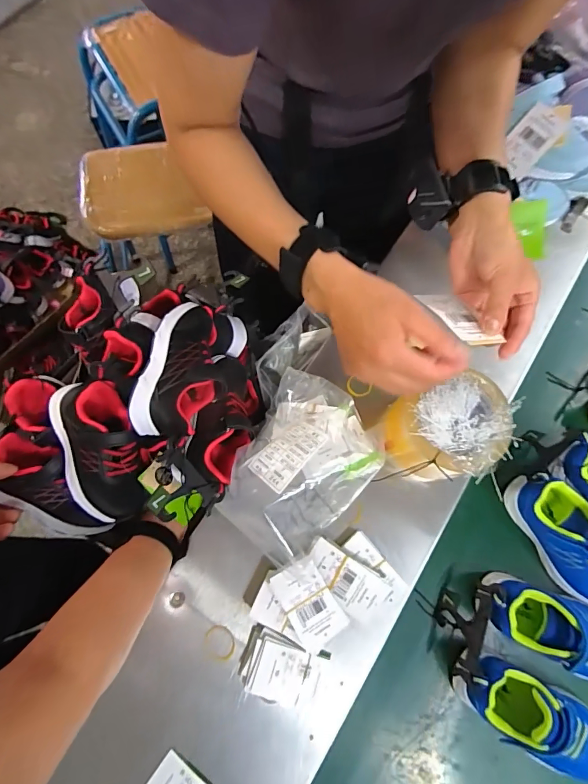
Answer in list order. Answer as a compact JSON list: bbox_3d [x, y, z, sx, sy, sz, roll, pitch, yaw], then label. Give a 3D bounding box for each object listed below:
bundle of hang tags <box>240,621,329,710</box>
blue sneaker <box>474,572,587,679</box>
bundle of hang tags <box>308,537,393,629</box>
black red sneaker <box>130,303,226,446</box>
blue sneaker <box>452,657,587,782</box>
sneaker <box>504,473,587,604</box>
[{"bbox_3d":[-0.012,0.291,0.439,0.086,0.025,0.063,21,76,7],"label":"bundle of hang tags"},{"bbox_3d":[0.285,0.256,0.457,0.176,0.063,0.070,19,75,6],"label":"blue sneaker"},{"bbox_3d":[0.056,0.205,0.454,0.100,0.020,0.051,36,78,10],"label":"bundle of hang tags"},{"bbox_3d":[-0.117,-0.023,0.463,0.073,0.063,0.155,12,75,4],"label":"black red sneaker"},{"bbox_3d":[0.248,0.335,0.439,0.156,0.088,0.071,30,77,9],"label":"blue sneaker"},{"bbox_3d":[0.317,0.173,0.483,0.074,0.072,0.167,-27,76,-7],"label":"sneaker"}]

